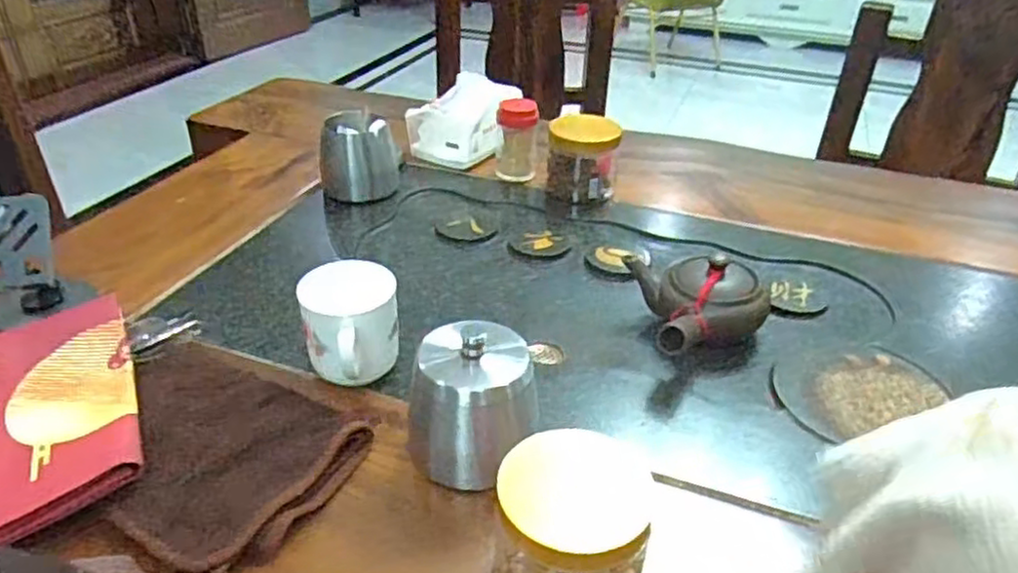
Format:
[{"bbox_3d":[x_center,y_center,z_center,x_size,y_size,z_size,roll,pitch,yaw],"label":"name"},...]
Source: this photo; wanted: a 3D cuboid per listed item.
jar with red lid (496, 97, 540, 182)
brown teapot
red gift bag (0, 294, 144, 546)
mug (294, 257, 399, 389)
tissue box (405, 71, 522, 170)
[{"bbox_3d":[0.011,-0.183,0.882,0.050,0.095,0.041,3,34,1],"label":"jar with red lid"},{"bbox_3d":[0.170,0.008,0.633,0.108,0.058,0.103,-6,35,-13],"label":"brown teapot"},{"bbox_3d":[-0.340,0.088,0.497,0.147,0.031,0.233,-14,38,-23],"label":"red gift bag"},{"bbox_3d":[-0.122,0.032,0.552,0.073,0.074,0.081,-3,35,-8],"label":"mug"},{"bbox_3d":[-0.061,-0.217,0.916,0.127,0.088,0.098,12,35,14],"label":"tissue box"}]

